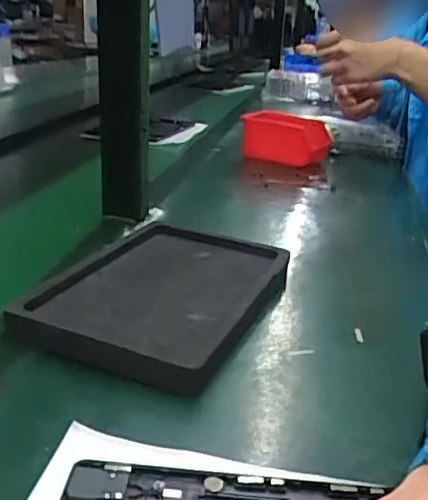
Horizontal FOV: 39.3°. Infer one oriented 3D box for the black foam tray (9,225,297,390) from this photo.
[{"bbox_3d":[-0.038,0.035,0.517,0.171,0.029,0.244,9,21,15],"label":"black foam tray"}]

